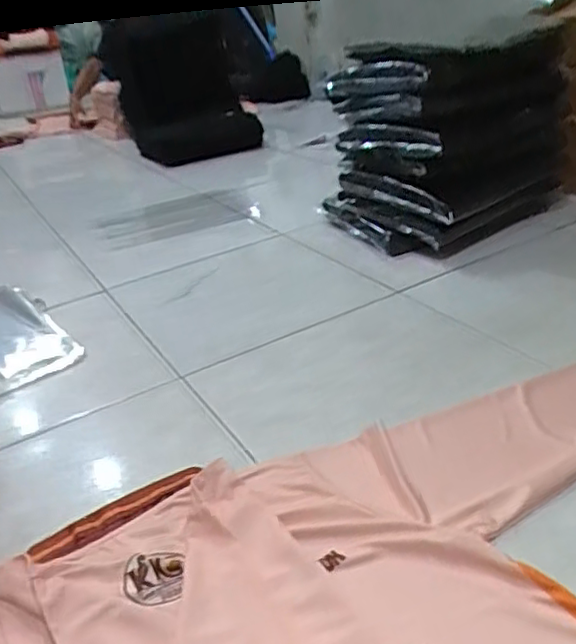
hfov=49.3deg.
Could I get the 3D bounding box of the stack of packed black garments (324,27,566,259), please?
[{"bbox_3d":[0.301,-0.375,1.246,0.422,0.336,0.342,-26,34,-32],"label":"stack of packed black garments"}]

